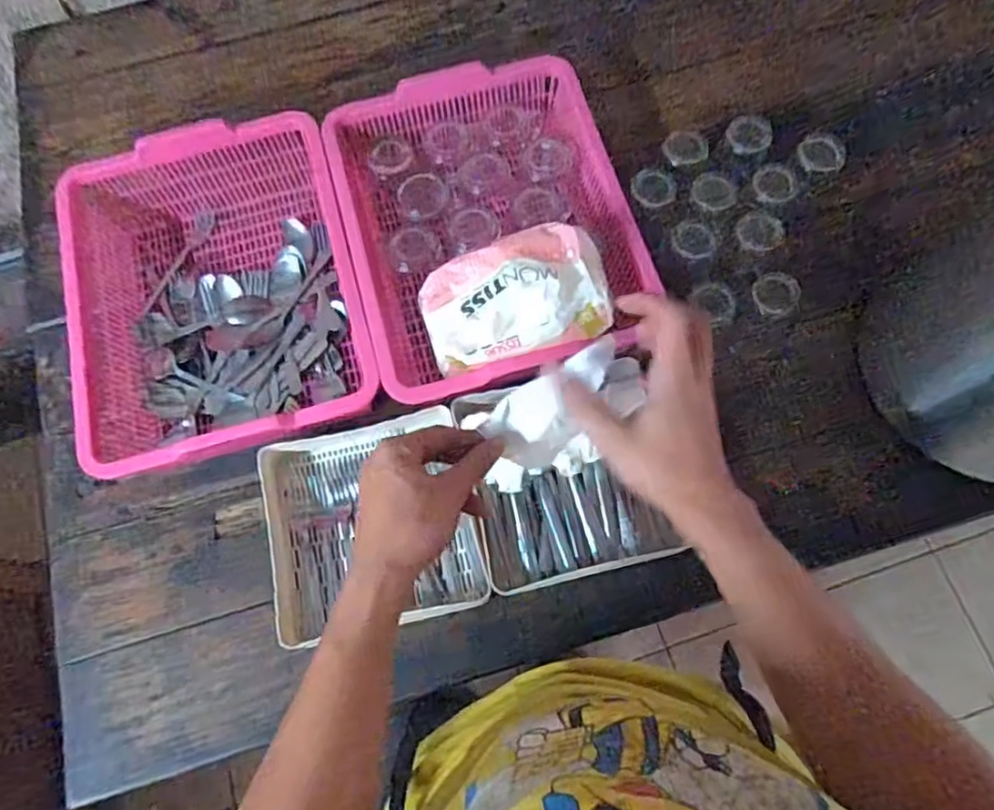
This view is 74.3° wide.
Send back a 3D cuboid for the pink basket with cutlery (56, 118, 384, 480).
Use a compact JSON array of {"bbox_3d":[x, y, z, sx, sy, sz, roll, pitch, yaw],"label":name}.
[{"bbox_3d":[-0.311,-0.123,0.777,0.303,0.142,0.396,-14,71,-3],"label":"pink basket with cutlery"}]

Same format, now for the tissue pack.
[{"bbox_3d":[0.017,-0.110,0.656,0.184,0.072,0.116,-16,71,-3],"label":"tissue pack"}]

